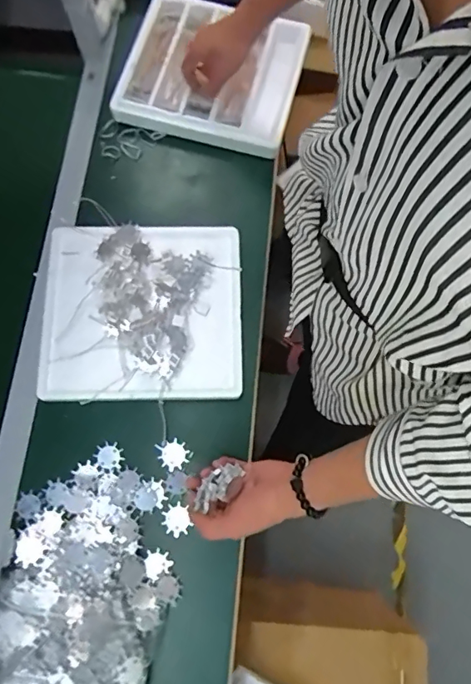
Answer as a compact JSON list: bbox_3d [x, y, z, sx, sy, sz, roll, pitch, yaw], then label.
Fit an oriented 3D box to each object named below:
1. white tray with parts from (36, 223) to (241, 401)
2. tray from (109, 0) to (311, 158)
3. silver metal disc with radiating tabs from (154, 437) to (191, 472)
[{"bbox_3d":[-0.128,-0.046,0.676,0.264,0.042,0.249,-1,74,0],"label":"white tray with parts"},{"bbox_3d":[-0.035,-0.443,0.797,0.270,0.049,0.248,16,75,5],"label":"tray"},{"bbox_3d":[-0.082,0.147,0.640,0.039,0.004,0.040,-23,75,-6],"label":"silver metal disc with radiating tabs"}]

